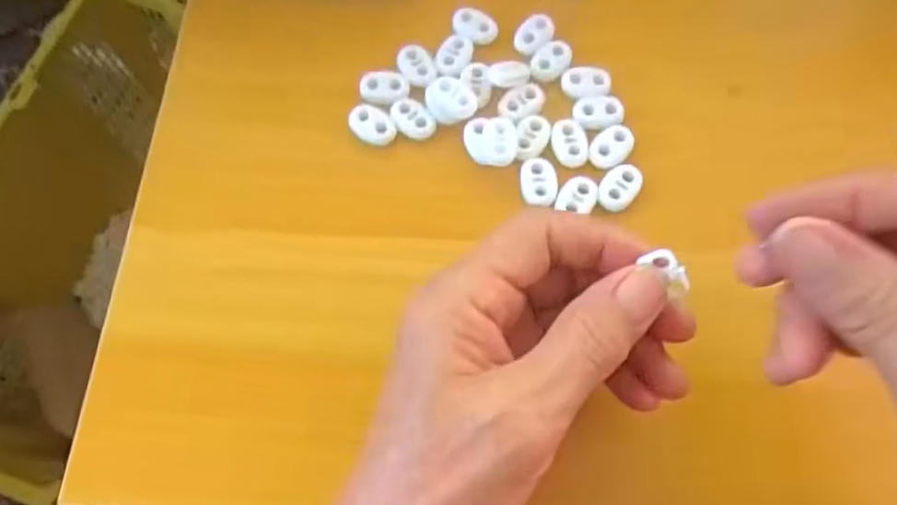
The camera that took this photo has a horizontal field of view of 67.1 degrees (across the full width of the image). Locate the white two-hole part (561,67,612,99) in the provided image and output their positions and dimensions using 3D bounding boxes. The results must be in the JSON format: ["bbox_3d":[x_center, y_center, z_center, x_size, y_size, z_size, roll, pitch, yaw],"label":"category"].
[{"bbox_3d":[0.063,-0.078,0.306,0.021,0.004,0.015,-2,69,-1],"label":"white two-hole part"}]

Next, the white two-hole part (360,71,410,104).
[{"bbox_3d":[-0.029,-0.075,0.305,0.022,0.004,0.017,4,69,1],"label":"white two-hole part"}]

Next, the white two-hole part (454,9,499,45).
[{"bbox_3d":[0.012,-0.107,0.316,0.021,0.004,0.015,32,72,11],"label":"white two-hole part"}]

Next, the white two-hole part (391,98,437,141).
[{"bbox_3d":[-0.016,-0.060,0.303,0.016,0.005,0.021,-37,74,-14],"label":"white two-hole part"}]

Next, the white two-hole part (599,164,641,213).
[{"bbox_3d":[0.073,-0.029,0.288,0.015,0.004,0.022,41,74,14],"label":"white two-hole part"}]

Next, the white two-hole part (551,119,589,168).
[{"bbox_3d":[0.053,-0.049,0.295,0.015,0.004,0.023,-7,69,-3],"label":"white two-hole part"}]

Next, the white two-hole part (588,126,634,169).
[{"bbox_3d":[0.071,-0.047,0.294,0.016,0.004,0.023,36,73,12],"label":"white two-hole part"}]

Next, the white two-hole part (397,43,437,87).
[{"bbox_3d":[-0.015,-0.087,0.309,0.016,0.004,0.023,-29,72,-11],"label":"white two-hole part"}]

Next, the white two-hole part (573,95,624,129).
[{"bbox_3d":[0.067,-0.063,0.300,0.022,0.004,0.016,-1,69,-1],"label":"white two-hole part"}]

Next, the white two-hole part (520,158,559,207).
[{"bbox_3d":[0.039,-0.030,0.291,0.016,0.004,0.022,-1,69,-1],"label":"white two-hole part"}]

